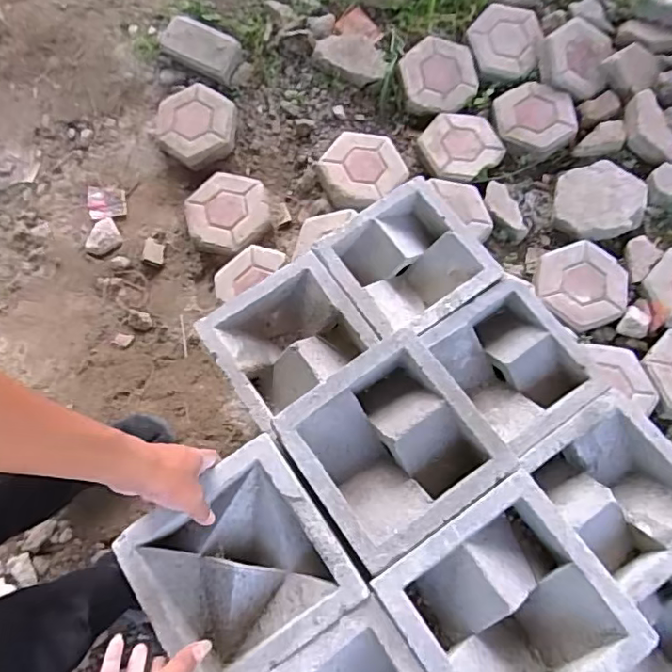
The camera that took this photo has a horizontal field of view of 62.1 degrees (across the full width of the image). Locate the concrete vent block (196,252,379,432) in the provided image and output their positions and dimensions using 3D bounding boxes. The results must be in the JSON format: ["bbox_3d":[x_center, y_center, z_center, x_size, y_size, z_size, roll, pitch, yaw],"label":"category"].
[{"bbox_3d":[-0.068,0.009,0.794,0.197,0.078,0.181,-35,72,-11],"label":"concrete vent block"}]

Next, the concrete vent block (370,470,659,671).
[{"bbox_3d":[0.172,0.279,0.570,0.198,0.069,0.195,-33,72,-10],"label":"concrete vent block"}]

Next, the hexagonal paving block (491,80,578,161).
[{"bbox_3d":[0.518,-0.572,1.475,0.215,0.060,0.198,-36,72,-11],"label":"hexagonal paving block"}]

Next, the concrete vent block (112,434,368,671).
[{"bbox_3d":[-0.105,0.245,0.595,0.198,0.068,0.199,-32,71,-13],"label":"concrete vent block"}]

